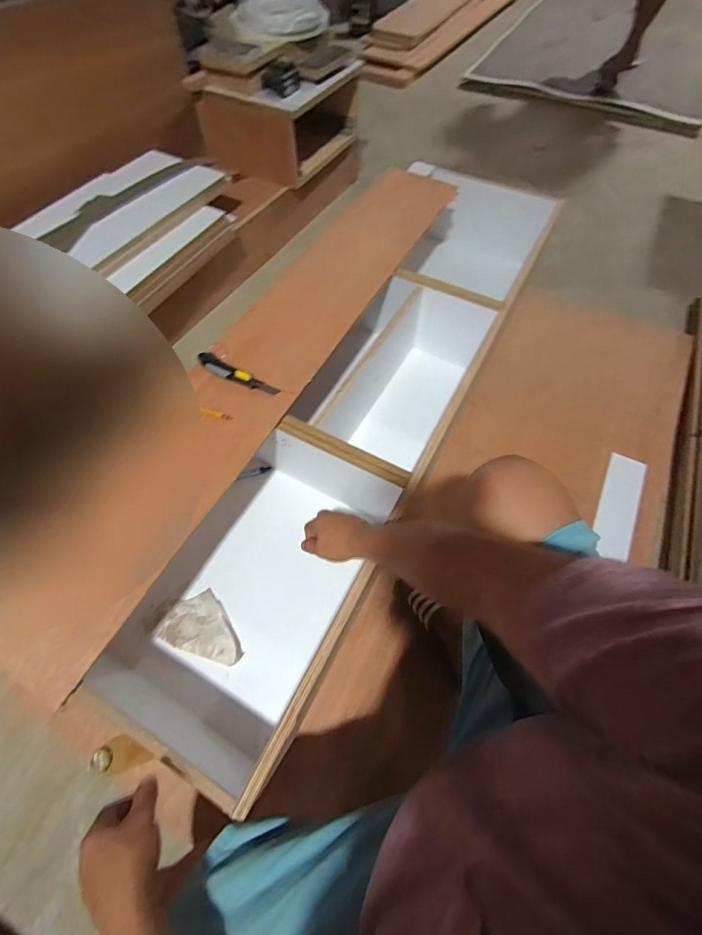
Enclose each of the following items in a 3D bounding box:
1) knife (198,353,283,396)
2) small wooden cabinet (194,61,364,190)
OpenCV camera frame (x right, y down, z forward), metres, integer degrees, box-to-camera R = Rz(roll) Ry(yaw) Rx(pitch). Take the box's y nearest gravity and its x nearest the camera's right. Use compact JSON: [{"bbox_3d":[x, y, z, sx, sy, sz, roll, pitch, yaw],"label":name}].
[{"bbox_3d":[-0.224,-0.186,0.796,0.170,0.012,0.033,25,63,-1],"label":"knife"},{"bbox_3d":[-0.244,-1.274,1.431,0.387,0.230,0.537,27,65,13],"label":"small wooden cabinet"}]

